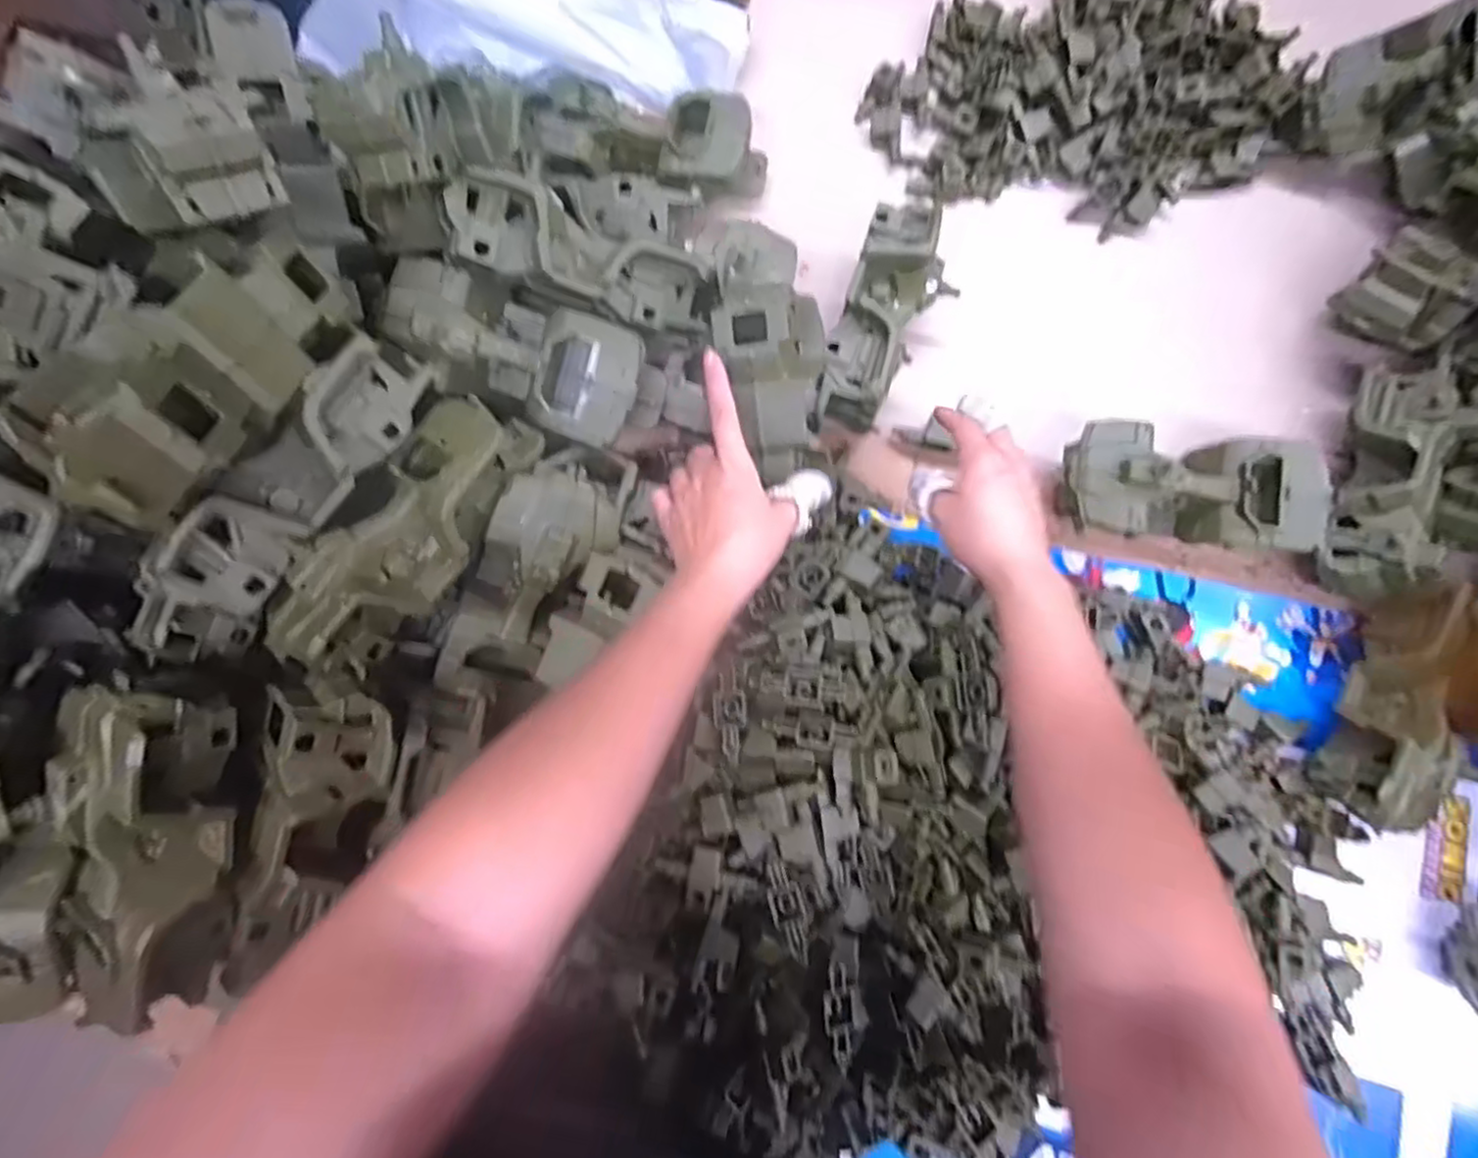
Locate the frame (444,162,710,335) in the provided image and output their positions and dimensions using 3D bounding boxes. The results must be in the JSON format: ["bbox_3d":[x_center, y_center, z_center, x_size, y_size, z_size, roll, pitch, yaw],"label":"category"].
[{"bbox_3d":[-0.100,-0.217,0.464,0.172,0.045,0.057,10,78,-31],"label":"frame"}]

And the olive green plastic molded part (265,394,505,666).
[{"bbox_3d":[-0.200,-0.027,0.415,0.067,0.048,0.176,27,80,4],"label":"olive green plastic molded part"}]

